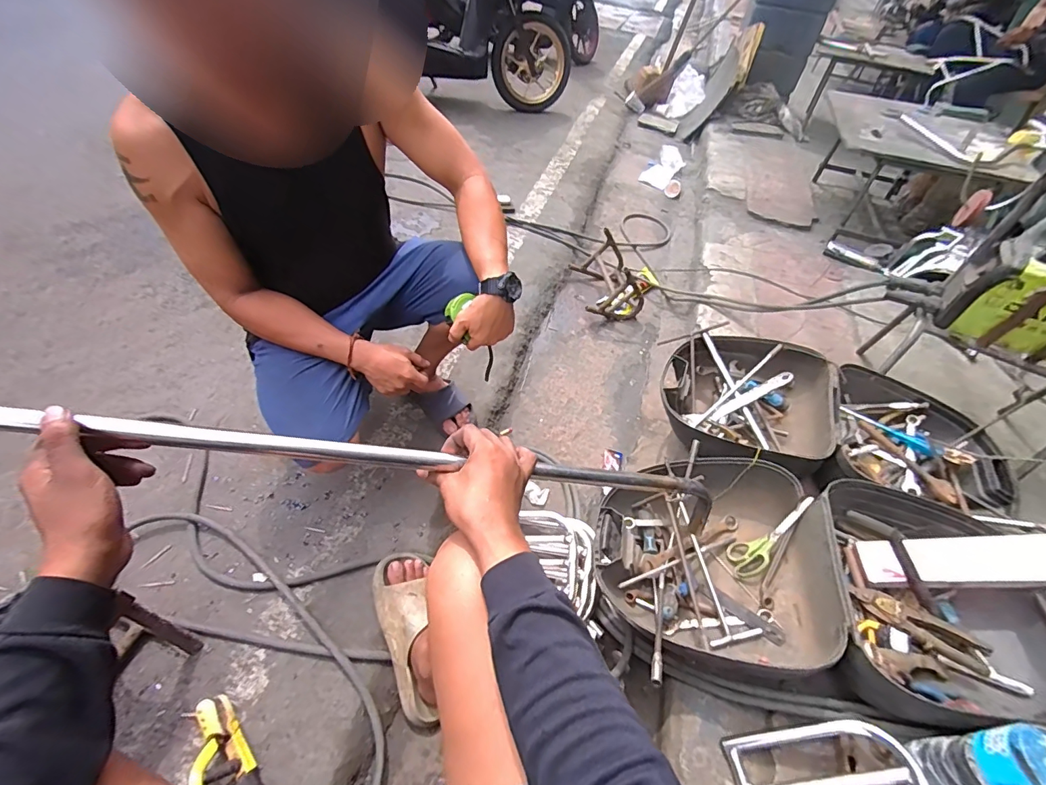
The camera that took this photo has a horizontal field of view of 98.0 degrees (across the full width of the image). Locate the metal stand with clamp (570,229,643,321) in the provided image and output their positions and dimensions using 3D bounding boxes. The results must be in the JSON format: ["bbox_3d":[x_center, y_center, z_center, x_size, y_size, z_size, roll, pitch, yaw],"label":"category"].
[{"bbox_3d":[0.321,-0.438,1.667,0.215,0.211,0.294,-1,49,-10],"label":"metal stand with clamp"}]

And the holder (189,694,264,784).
[{"bbox_3d":[-0.432,0.576,0.667,0.076,0.053,0.250,-33,58,-31],"label":"holder"}]

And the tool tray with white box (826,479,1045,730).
[{"bbox_3d":[0.726,0.373,0.796,0.394,0.177,0.428,26,50,14],"label":"tool tray with white box"}]

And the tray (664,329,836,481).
[{"bbox_3d":[0.538,0.022,1.130,0.366,0.172,0.436,23,50,12],"label":"tray"}]

